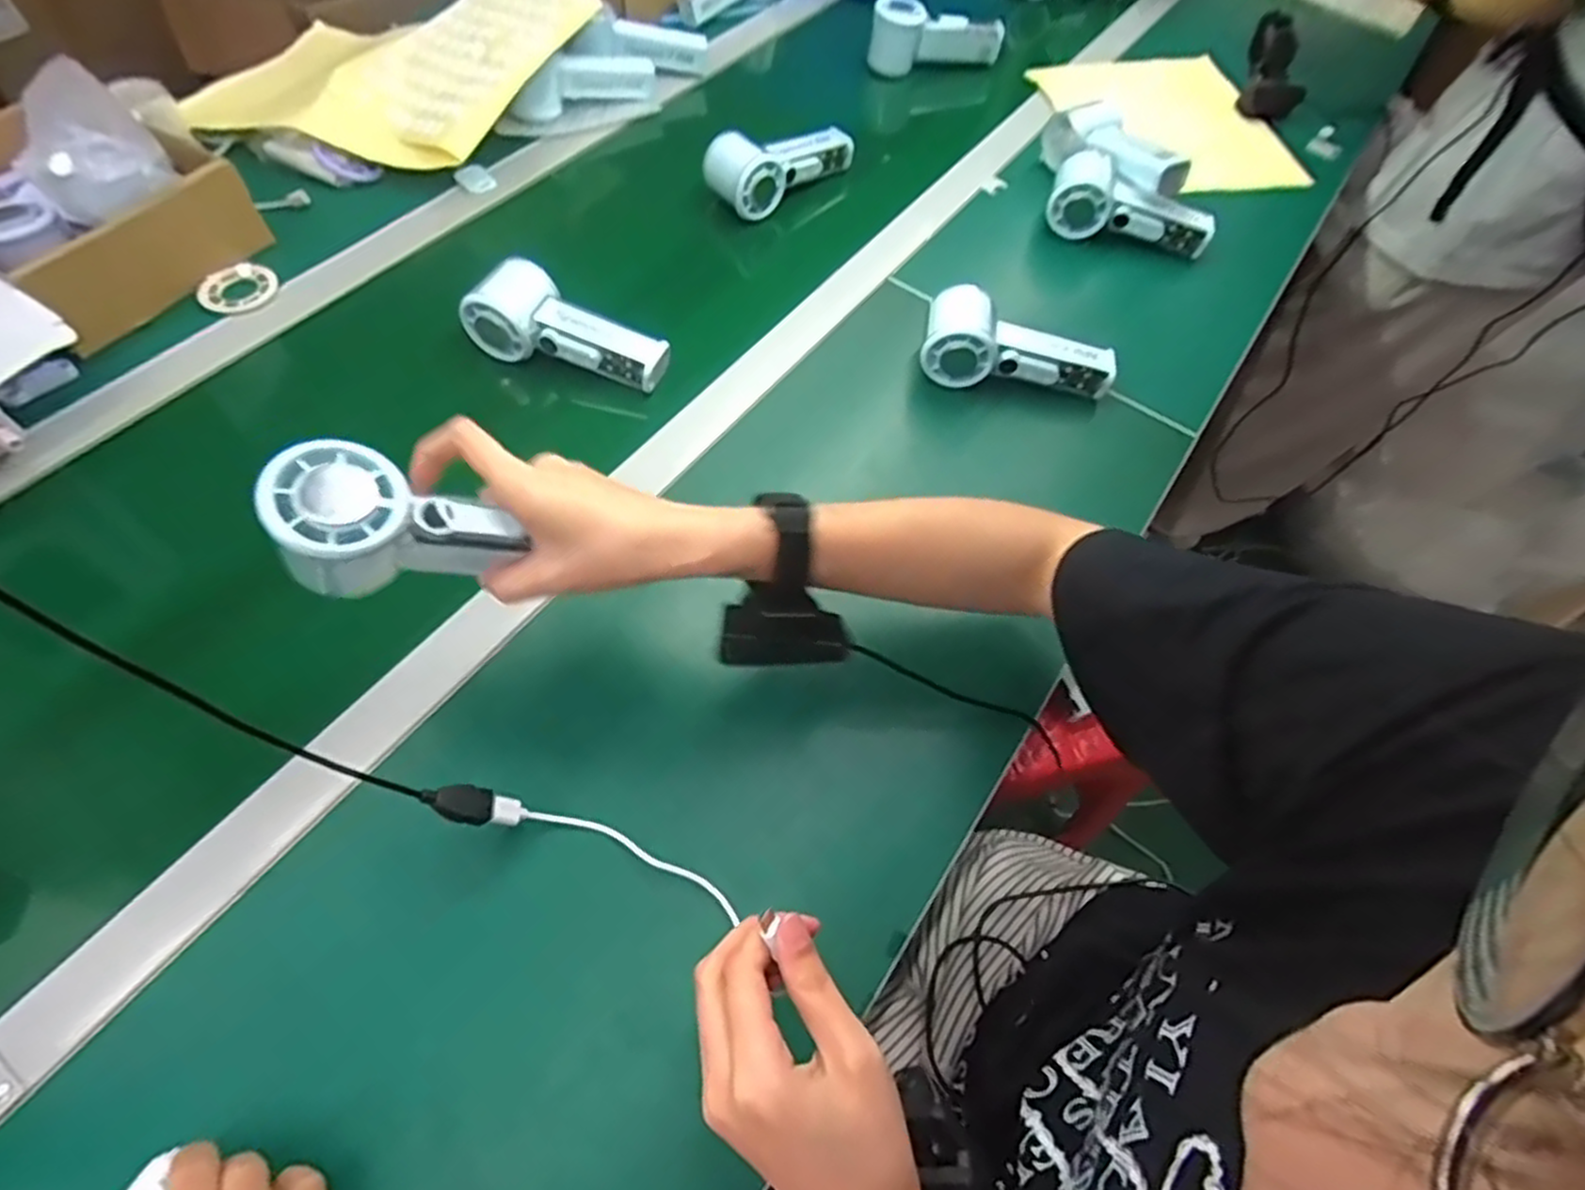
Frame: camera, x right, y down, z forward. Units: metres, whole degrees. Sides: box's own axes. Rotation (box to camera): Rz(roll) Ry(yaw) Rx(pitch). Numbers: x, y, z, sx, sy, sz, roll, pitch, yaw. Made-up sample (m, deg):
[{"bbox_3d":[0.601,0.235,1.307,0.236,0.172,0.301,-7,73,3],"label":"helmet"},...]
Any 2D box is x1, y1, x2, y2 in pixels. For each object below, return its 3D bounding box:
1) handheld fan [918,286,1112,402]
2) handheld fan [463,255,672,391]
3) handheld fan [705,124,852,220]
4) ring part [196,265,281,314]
[{"bbox_3d":[0.178,-0.190,0.581,0.153,0.051,0.055,18,60,7],"label":"handheld fan"},{"bbox_3d":[-0.173,-0.207,0.575,0.155,0.052,0.059,17,60,6],"label":"handheld fan"},{"bbox_3d":[-0.010,-0.420,0.714,0.059,0.056,0.154,39,65,18],"label":"handheld fan"},{"bbox_3d":[-0.451,-0.252,0.611,0.055,0.010,0.051,2,59,-3],"label":"ring part"}]

